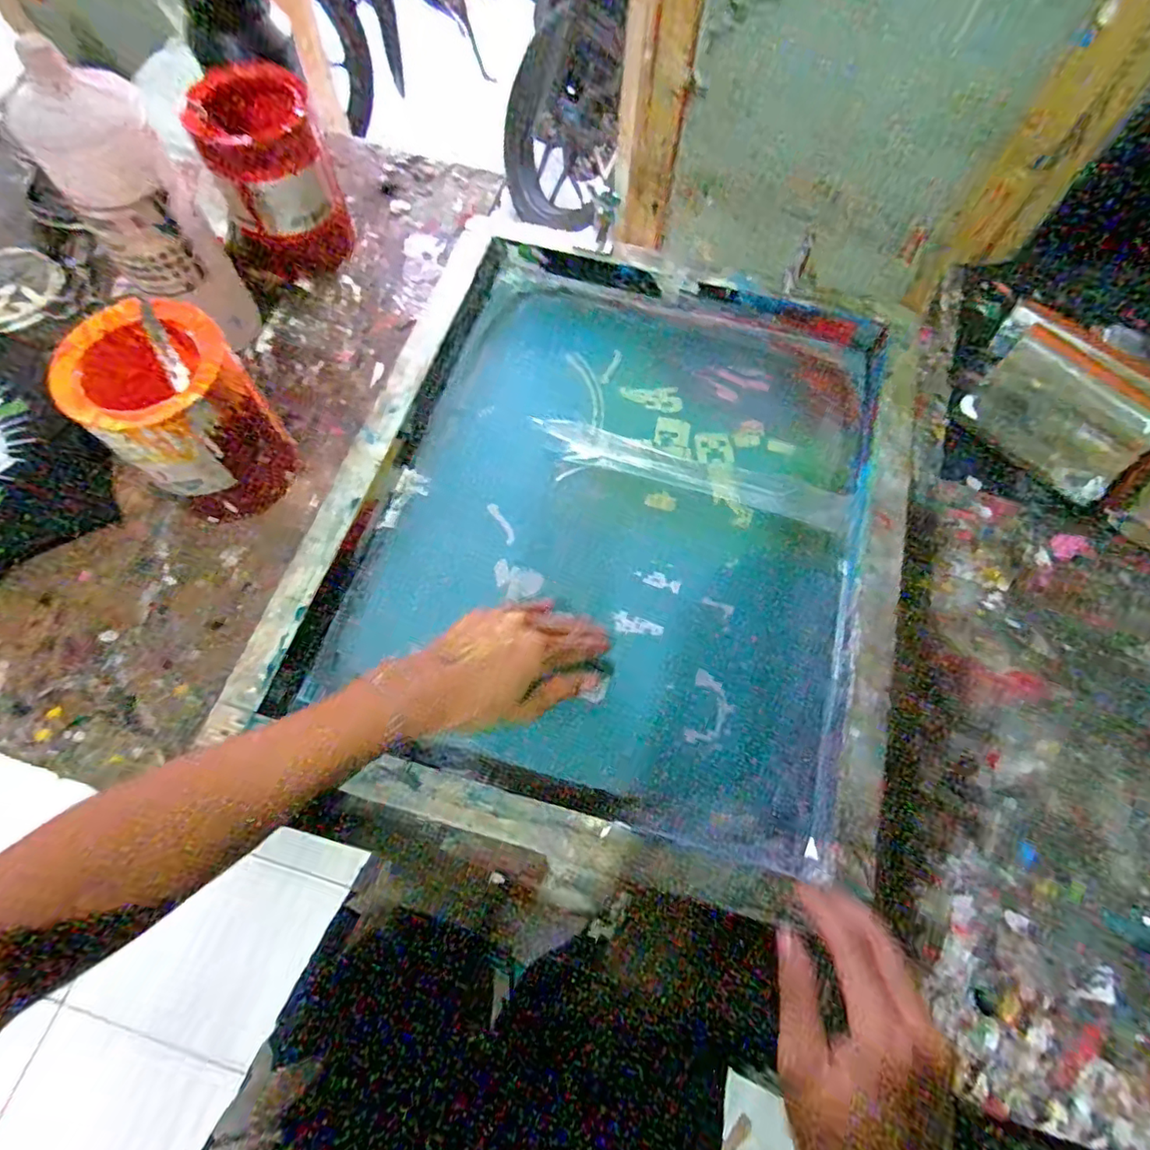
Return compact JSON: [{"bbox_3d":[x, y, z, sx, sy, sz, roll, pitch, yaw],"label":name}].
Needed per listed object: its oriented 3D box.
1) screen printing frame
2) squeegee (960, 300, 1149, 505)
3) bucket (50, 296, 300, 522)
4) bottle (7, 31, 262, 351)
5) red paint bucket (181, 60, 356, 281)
[{"bbox_3d":[0.040,-0.056,0.510,0.448,0.050,0.533,16,68,5],"label":"screen printing frame"},{"bbox_3d":[0.432,-0.156,0.547,0.157,0.039,0.118,46,105,15],"label":"squeegee"},{"bbox_3d":[-0.300,-0.121,0.479,0.105,0.139,0.104,1,68,-2],"label":"bucket"},{"bbox_3d":[-0.341,-0.280,0.495,0.079,0.231,0.070,-35,72,-15],"label":"bottle"},{"bbox_3d":[-0.287,-0.378,0.583,0.110,0.145,0.108,-16,69,-8],"label":"red paint bucket"}]

